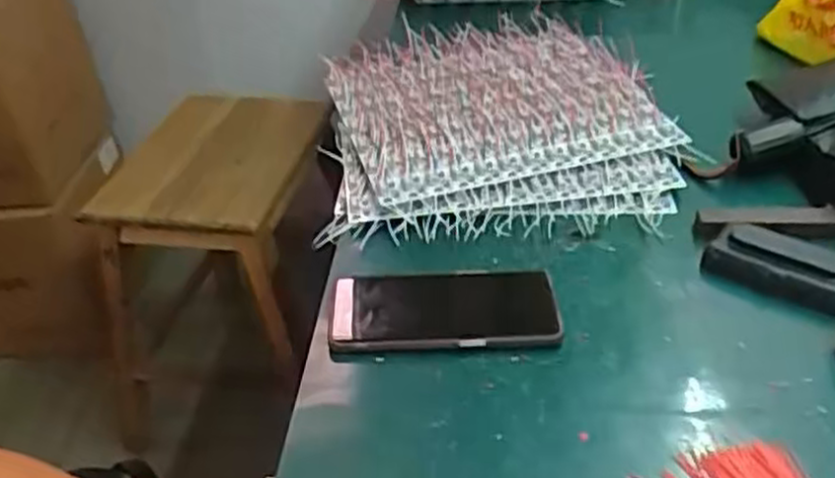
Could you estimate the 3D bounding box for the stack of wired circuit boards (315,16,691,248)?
[{"bbox_3d":[0.073,-0.125,0.785,0.318,0.043,0.358,-4,37,0],"label":"stack of wired circuit boards"}]

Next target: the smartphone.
[{"bbox_3d":[0.019,0.050,0.573,0.161,0.015,0.081,-2,38,2],"label":"smartphone"}]

